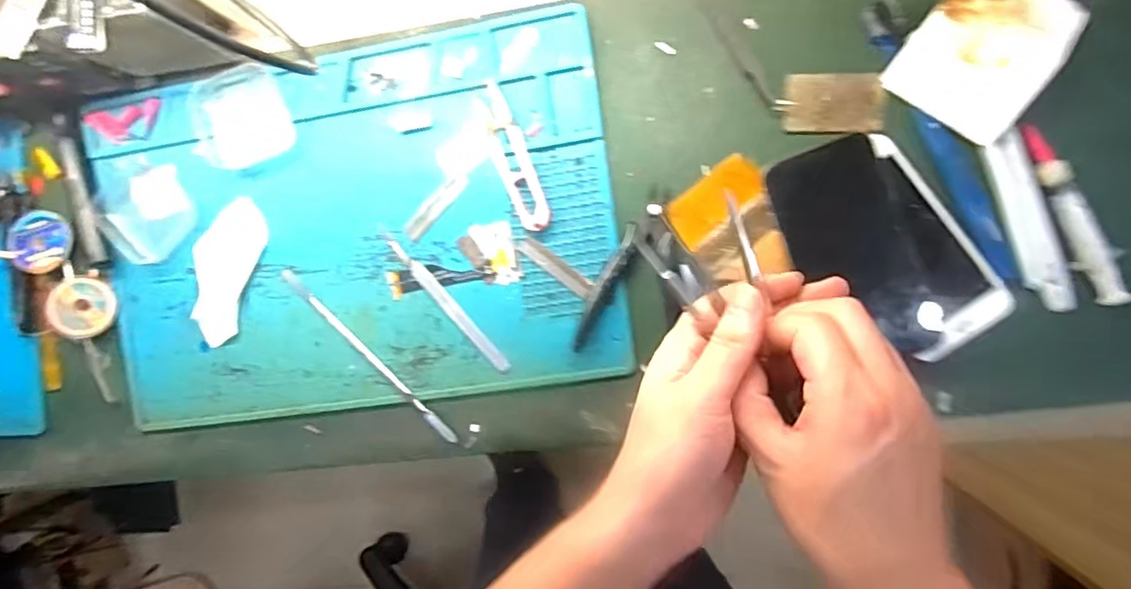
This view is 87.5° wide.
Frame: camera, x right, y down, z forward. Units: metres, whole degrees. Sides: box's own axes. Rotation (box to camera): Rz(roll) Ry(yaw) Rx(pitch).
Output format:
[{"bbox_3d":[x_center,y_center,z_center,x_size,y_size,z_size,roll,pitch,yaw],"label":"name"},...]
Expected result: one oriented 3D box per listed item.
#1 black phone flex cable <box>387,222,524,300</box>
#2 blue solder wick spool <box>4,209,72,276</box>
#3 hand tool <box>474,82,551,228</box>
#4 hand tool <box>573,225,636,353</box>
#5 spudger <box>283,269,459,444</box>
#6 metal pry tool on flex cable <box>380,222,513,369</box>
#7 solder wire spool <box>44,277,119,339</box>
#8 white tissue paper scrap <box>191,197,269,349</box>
[{"bbox_3d":[-0.081,-0.023,0.411,0.094,0.004,0.041,-8,93,8],"label":"black phone flex cable"},{"bbox_3d":[-0.394,-0.041,0.444,0.047,0.015,0.047,1,94,7],"label":"blue solder wick spool"},{"bbox_3d":[-0.036,-0.092,0.397,0.021,0.009,0.102,-20,92,8],"label":"hand tool"},{"bbox_3d":[0.026,-0.004,0.393,0.015,0.011,0.089,29,97,4],"label":"hand tool"},{"bbox_3d":[-0.141,0.044,0.421,0.174,0.009,0.007,43,98,2],"label":"spudger"},{"bbox_3d":[-0.086,0.005,0.414,0.011,0.004,0.130,-42,89,8],"label":"metal pry tool on flex cable"},{"bbox_3d":[-0.362,0.010,0.443,0.045,0.011,0.045,2,85,-17],"label":"solder wire spool"},{"bbox_3d":[-0.252,-0.017,0.434,0.041,0.010,0.108,19,96,5],"label":"white tissue paper scrap"}]

